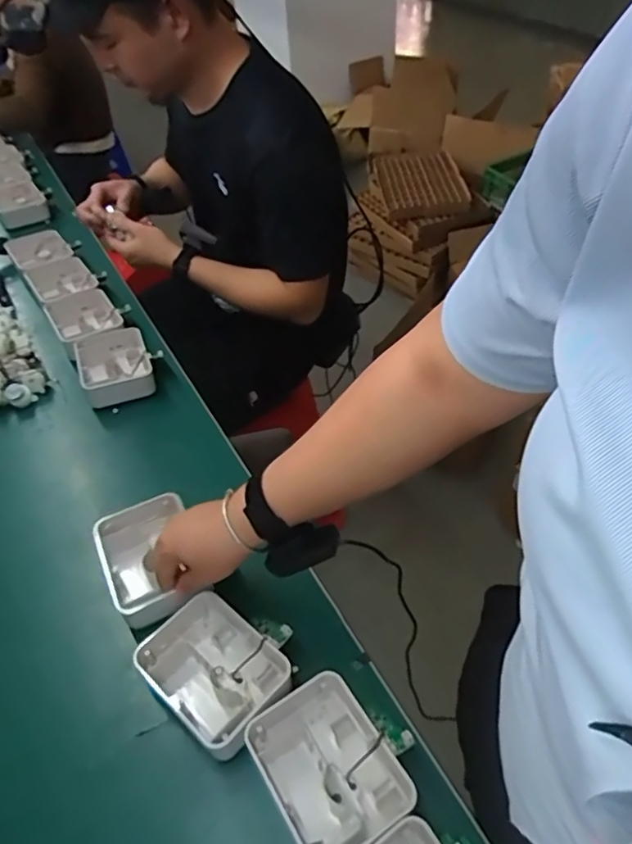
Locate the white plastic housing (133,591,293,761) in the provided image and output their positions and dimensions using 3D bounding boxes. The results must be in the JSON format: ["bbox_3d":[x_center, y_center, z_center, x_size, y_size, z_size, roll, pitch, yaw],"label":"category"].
[{"bbox_3d":[-0.098,0.238,0.558,0.138,0.044,0.101,33,58,31],"label":"white plastic housing"}]

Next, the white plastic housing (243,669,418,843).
[{"bbox_3d":[0.011,0.295,0.497,0.100,0.042,0.127,-26,50,-18],"label":"white plastic housing"}]

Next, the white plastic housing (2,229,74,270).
[{"bbox_3d":[-0.525,-0.326,1.094,0.098,0.027,0.073,-28,86,-25],"label":"white plastic housing"}]

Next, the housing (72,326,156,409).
[{"bbox_3d":[-0.305,-0.086,0.880,0.104,0.042,0.136,-19,48,-12],"label":"housing"}]

